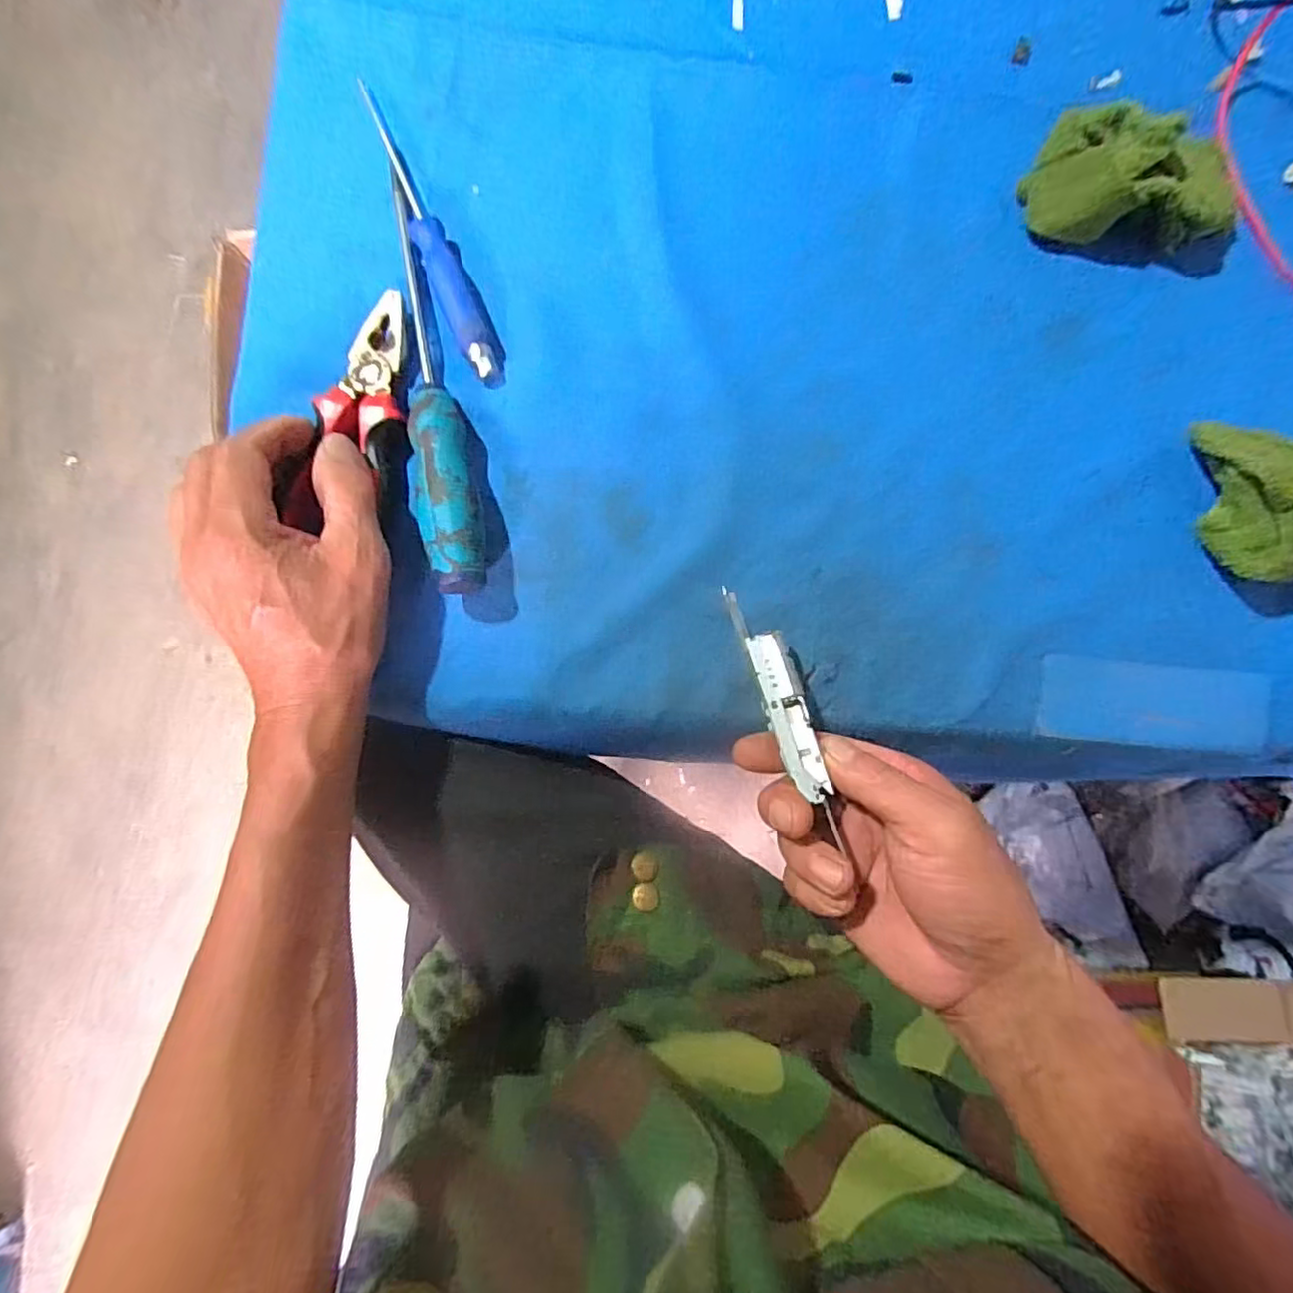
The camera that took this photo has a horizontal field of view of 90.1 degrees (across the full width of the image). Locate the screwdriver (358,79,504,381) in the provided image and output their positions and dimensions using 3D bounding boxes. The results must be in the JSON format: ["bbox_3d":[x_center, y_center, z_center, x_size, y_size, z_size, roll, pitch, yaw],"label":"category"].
[{"bbox_3d":[-0.118,-0.224,0.349,0.021,0.015,0.180,-24,84,-1],"label":"screwdriver"}]

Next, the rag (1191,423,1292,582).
[{"bbox_3d":[0.296,-0.072,0.311,0.045,0.062,0.076,-37,85,-2],"label":"rag"}]

